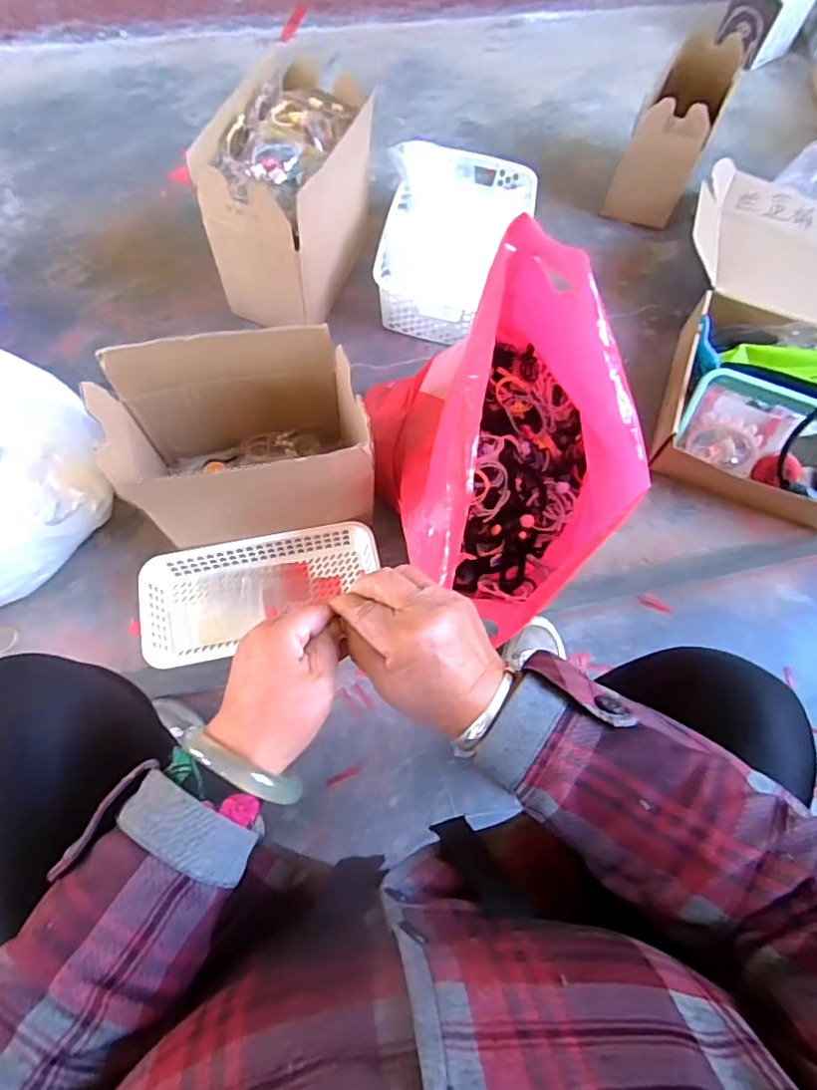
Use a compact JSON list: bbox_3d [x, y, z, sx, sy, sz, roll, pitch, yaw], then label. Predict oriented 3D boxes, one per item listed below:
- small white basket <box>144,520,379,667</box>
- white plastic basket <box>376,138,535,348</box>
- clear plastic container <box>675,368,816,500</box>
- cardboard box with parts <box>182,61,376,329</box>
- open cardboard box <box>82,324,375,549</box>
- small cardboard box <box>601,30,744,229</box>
[{"bbox_3d":[-0.165,0.057,0.656,0.267,0.051,0.124,-11,69,-7],"label":"small white basket"},{"bbox_3d":[0.069,-0.437,0.831,0.193,0.099,0.289,10,68,1],"label":"white plastic basket"},{"bbox_3d":[0.481,-0.134,0.715,0.257,0.067,0.129,22,89,1],"label":"clear plastic container"},{"bbox_3d":[-0.152,-0.451,0.757,0.143,0.213,0.245,20,69,5],"label":"cardboard box with parts"},{"bbox_3d":[-0.170,-0.100,0.599,0.240,0.186,0.147,-10,69,-7],"label":"open cardboard box"},{"bbox_3d":[0.421,-0.663,0.909,0.108,0.175,0.215,22,69,6],"label":"small cardboard box"}]

